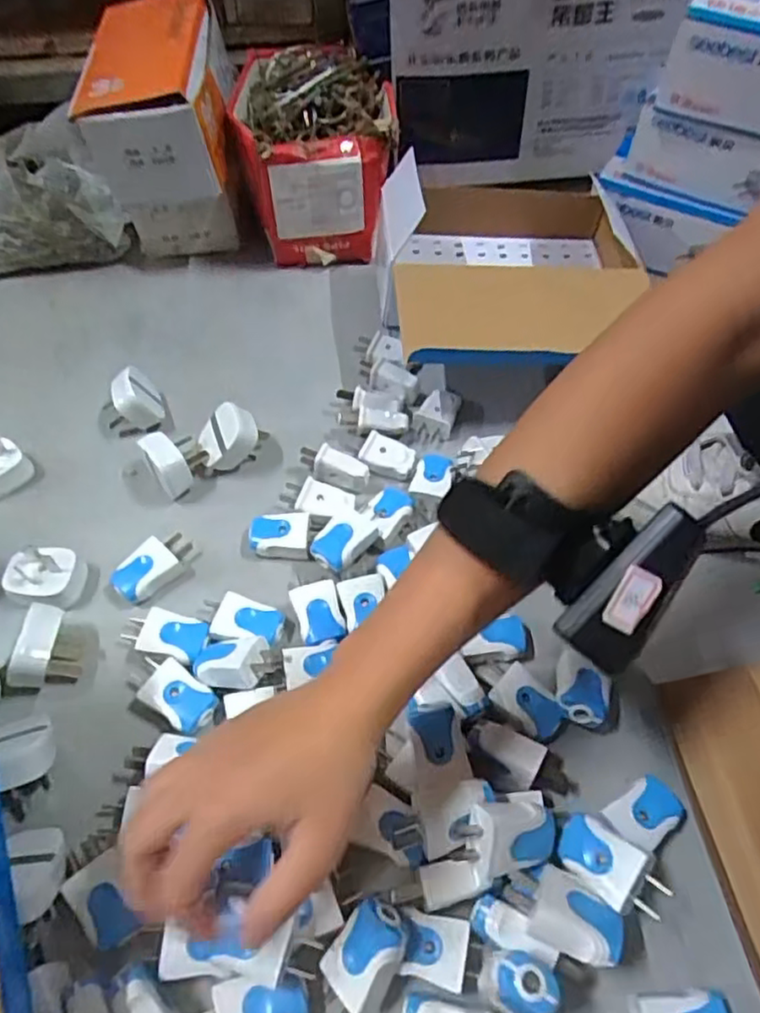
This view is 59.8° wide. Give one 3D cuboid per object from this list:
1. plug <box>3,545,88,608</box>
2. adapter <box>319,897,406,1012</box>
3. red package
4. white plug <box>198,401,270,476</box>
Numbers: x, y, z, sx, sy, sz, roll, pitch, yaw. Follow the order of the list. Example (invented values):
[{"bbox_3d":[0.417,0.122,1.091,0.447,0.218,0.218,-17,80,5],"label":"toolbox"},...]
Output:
[{"bbox_3d":[-0.232,0.047,0.456,0.043,0.030,0.040,4,56,3],"label":"plug"},{"bbox_3d":[-0.006,0.219,0.324,0.033,0.021,0.043,29,85,40],"label":"adapter"},{"bbox_3d":[-0.063,-0.352,0.663,0.148,0.149,0.161,-8,56,-5],"label":"red package"},{"bbox_3d":[-0.117,-0.053,0.528,0.049,0.044,0.040,-41,62,19],"label":"white plug"}]

